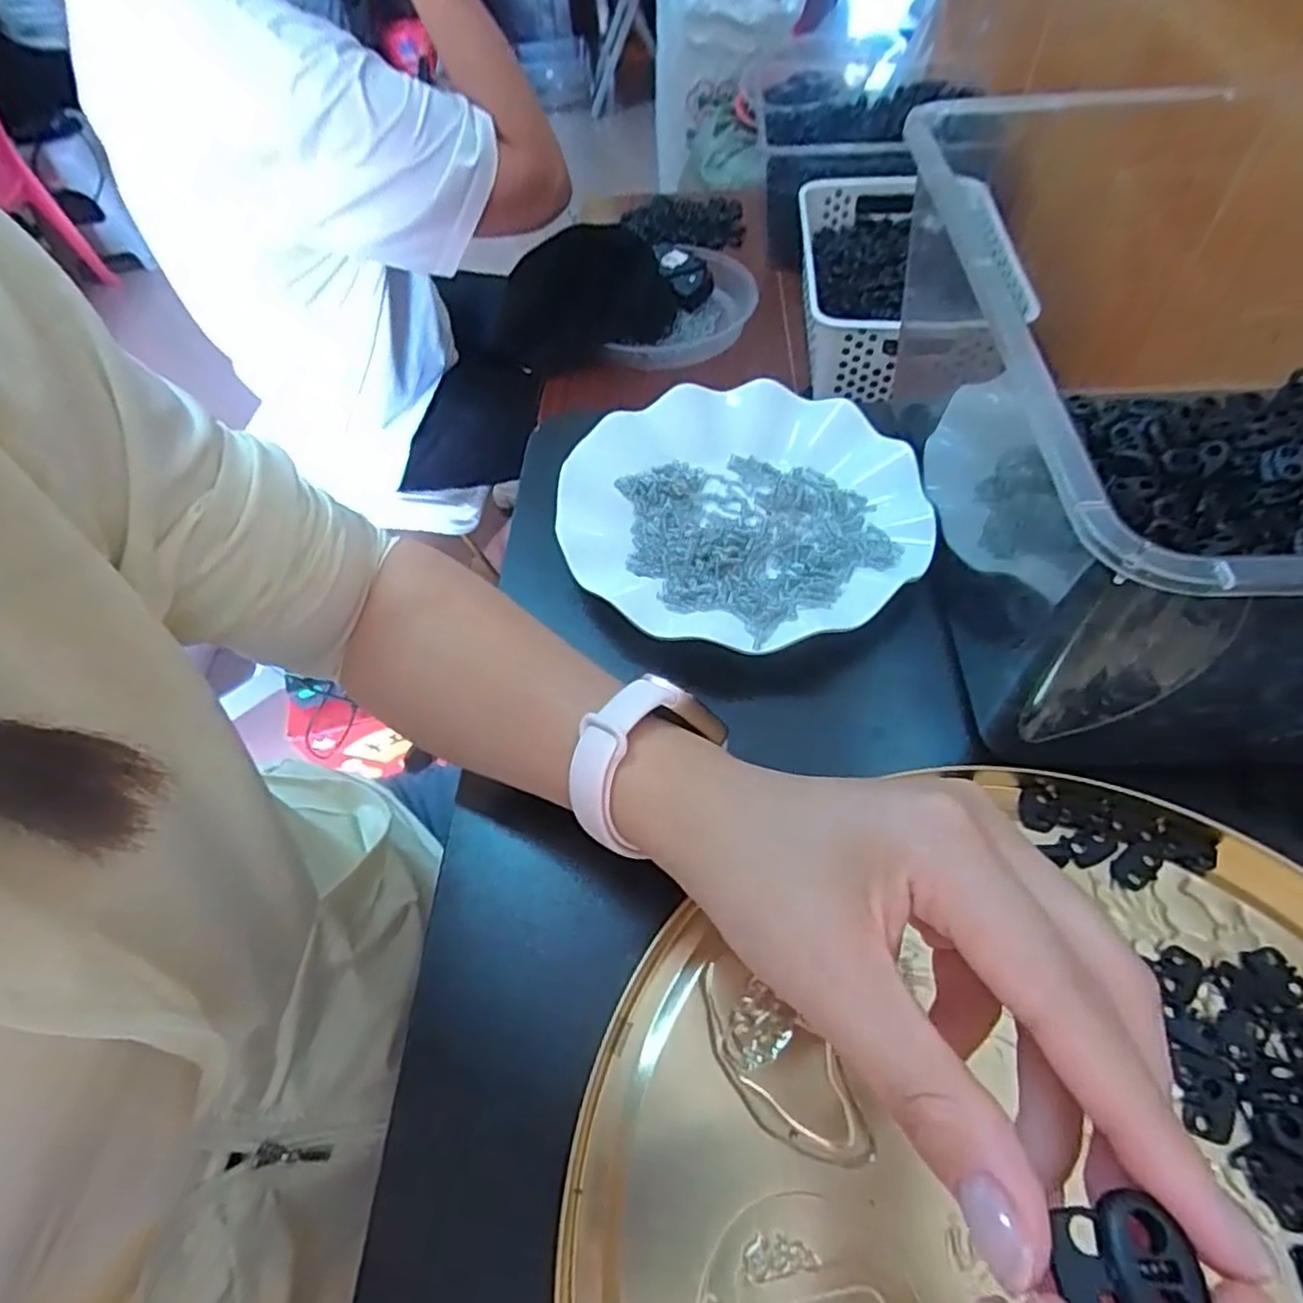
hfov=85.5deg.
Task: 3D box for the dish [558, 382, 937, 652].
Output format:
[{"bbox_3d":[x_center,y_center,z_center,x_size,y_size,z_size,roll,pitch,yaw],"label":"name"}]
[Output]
[{"bbox_3d":[0.046,-0.075,0.370,0.178,0.021,0.181,-2,55,3],"label":"dish"}]

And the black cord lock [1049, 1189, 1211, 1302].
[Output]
[{"bbox_3d":[0.080,0.104,0.119,0.021,0.007,0.021,5,56,9],"label":"black cord lock"}]

